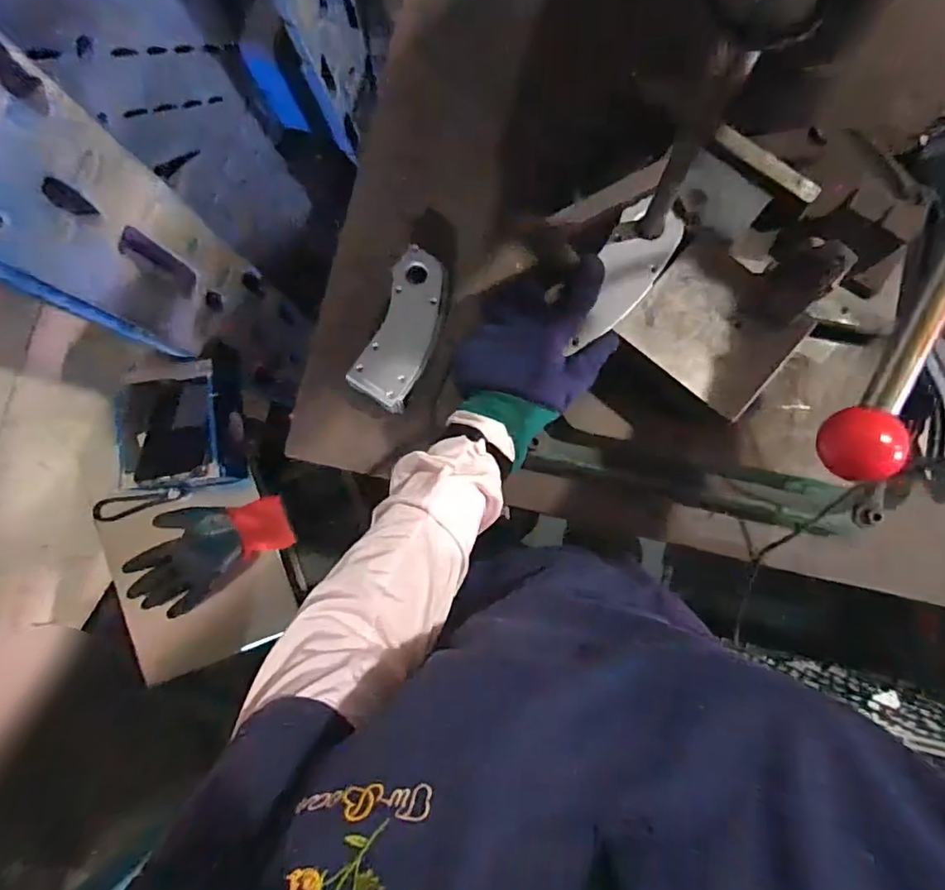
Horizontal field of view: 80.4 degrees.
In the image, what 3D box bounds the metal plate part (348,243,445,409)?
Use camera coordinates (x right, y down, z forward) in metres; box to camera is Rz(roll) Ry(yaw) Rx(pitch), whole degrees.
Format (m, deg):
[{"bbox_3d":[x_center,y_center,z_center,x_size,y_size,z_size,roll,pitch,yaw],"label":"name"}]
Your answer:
[{"bbox_3d":[-0.074,-0.129,0.619,0.067,0.031,0.179,19,87,7],"label":"metal plate part"}]

